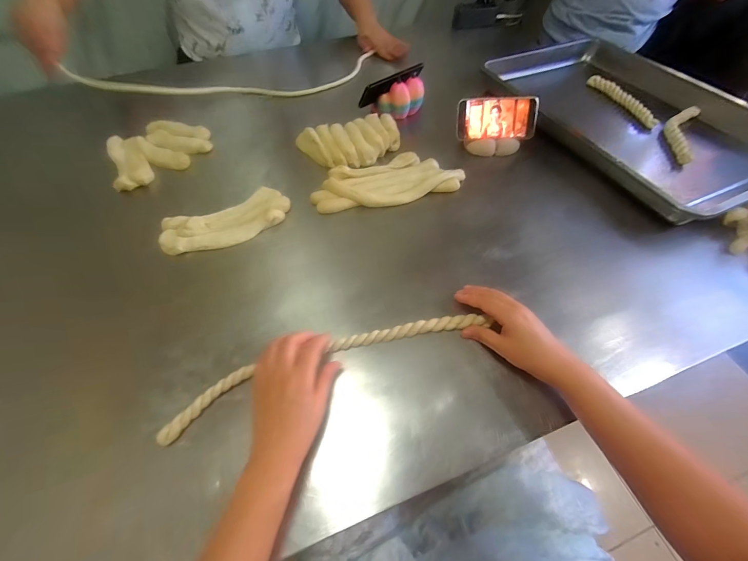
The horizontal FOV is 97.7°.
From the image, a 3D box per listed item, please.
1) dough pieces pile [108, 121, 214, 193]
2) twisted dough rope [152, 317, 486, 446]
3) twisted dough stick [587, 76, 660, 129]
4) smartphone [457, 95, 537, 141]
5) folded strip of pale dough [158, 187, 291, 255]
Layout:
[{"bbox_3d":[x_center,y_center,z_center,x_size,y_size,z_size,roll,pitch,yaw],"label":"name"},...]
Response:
[{"bbox_3d":[-0.447,-0.273,0.671,0.153,0.025,0.205,39,65,23],"label":"dough pieces pile"},{"bbox_3d":[-0.048,0.098,0.410,0.406,0.014,0.056,-17,58,-10],"label":"twisted dough rope"},{"bbox_3d":[0.568,-0.413,0.743,0.031,0.021,0.204,-17,58,-11],"label":"twisted dough stick"},{"bbox_3d":[0.242,-0.317,0.639,0.154,0.076,0.012,-3,19,-2],"label":"smartphone"},{"bbox_3d":[-0.242,-0.099,0.540,0.202,0.022,0.090,-28,61,-17],"label":"folded strip of pale dough"}]

